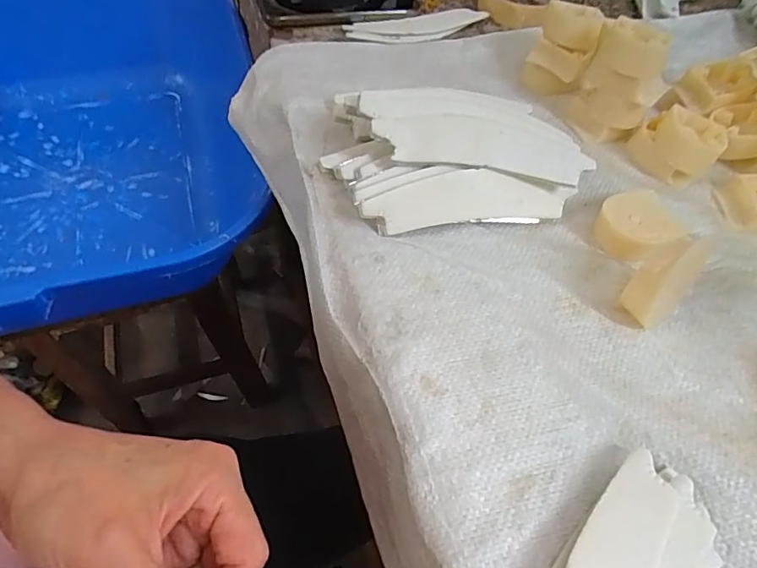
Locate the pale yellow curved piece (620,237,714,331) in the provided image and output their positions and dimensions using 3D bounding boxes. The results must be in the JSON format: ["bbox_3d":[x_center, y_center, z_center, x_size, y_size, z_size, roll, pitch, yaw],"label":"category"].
[{"bbox_3d":[0.170,-0.001,0.300,0.027,0.057,0.026,-35,64,-26],"label":"pale yellow curved piece"}]

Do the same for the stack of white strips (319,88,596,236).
[{"bbox_3d":[0.051,-0.083,0.352,0.184,0.059,0.096,9,54,2],"label":"stack of white strips"}]

